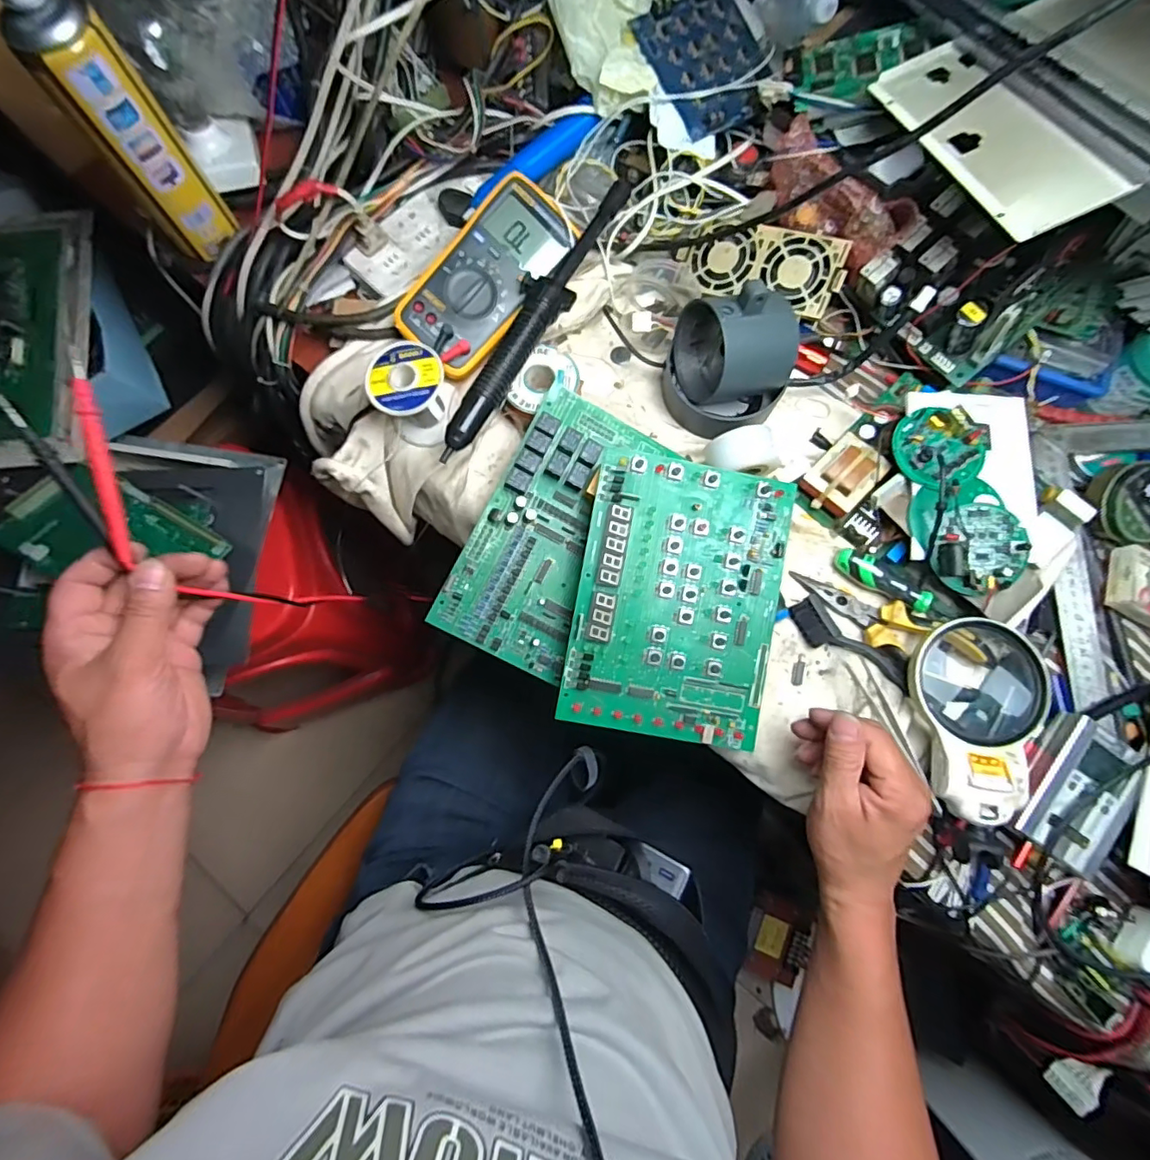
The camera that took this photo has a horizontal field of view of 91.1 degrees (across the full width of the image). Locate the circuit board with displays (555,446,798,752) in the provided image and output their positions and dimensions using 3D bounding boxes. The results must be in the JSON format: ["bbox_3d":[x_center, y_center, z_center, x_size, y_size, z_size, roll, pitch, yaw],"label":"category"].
[{"bbox_3d":[0.083,0.016,0.449,0.159,0.009,0.215,11,88,-3],"label":"circuit board with displays"}]

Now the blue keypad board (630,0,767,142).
[{"bbox_3d":[0.126,-0.474,0.517,0.105,0.010,0.135,-24,89,-6],"label":"blue keypad board"}]

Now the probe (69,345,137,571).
[{"bbox_3d":[-0.268,-0.070,0.318,0.010,0.015,0.112,-4,102,-1],"label":"probe"}]

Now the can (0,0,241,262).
[{"bbox_3d":[-0.371,-0.372,0.473,0.062,0.199,0.056,-12,79,-3],"label":"can"}]

